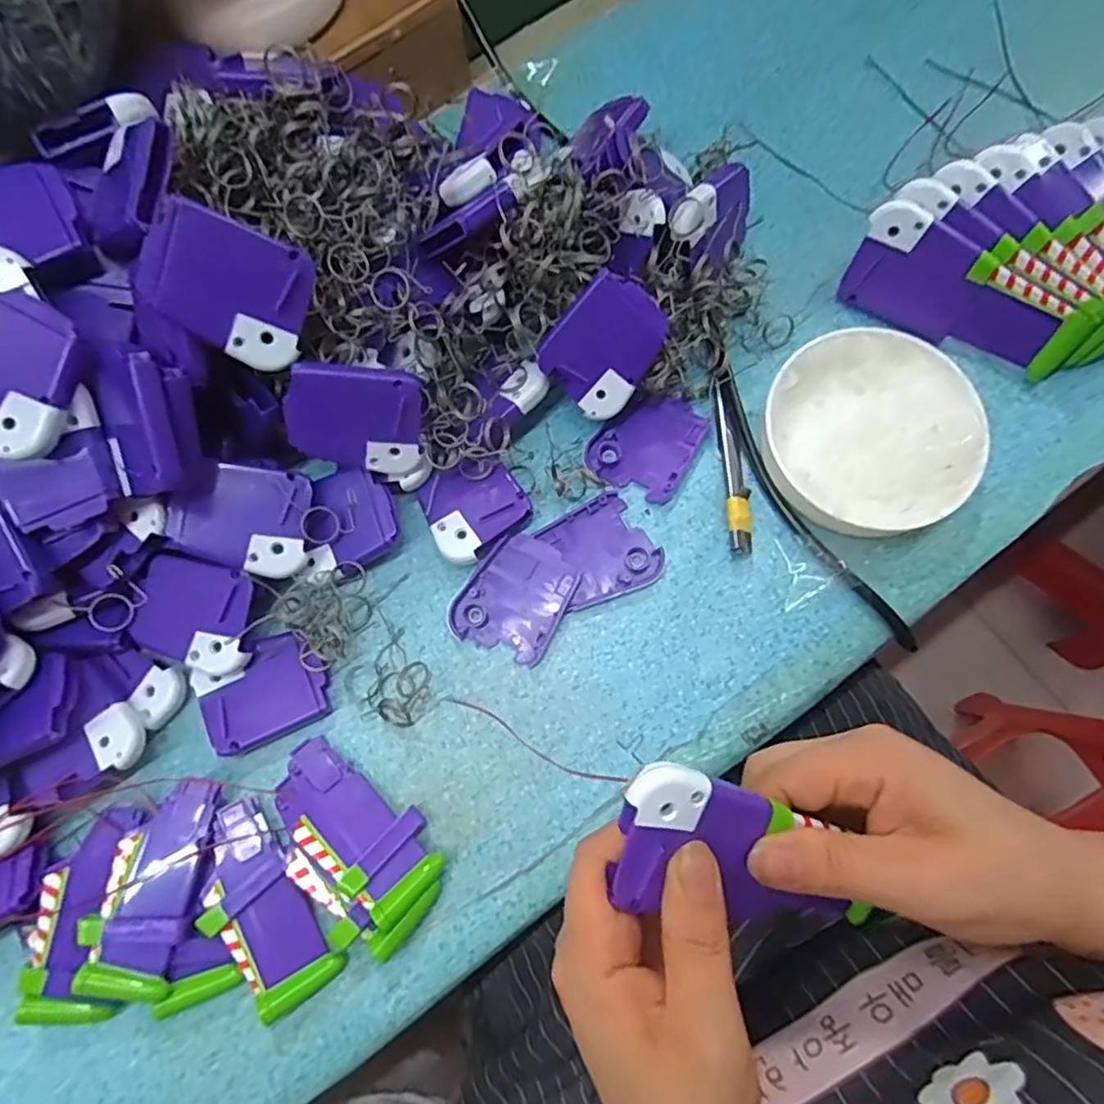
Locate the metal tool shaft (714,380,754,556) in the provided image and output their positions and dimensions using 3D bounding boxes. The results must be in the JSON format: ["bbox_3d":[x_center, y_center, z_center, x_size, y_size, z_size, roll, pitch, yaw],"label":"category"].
[{"bbox_3d":[0.096,-0.045,0.332,0.015,0.012,0.093,-1,77,1],"label":"metal tool shaft"}]

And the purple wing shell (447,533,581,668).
[{"bbox_3d":[-0.019,0.023,0.326,0.052,0.005,0.060,27,79,7],"label":"purple wing shell"}]

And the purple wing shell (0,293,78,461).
[{"bbox_3d":[-0.225,-0.075,0.259,0.055,0.017,0.057,29,80,7],"label":"purple wing shell"}]

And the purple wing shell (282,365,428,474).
[{"bbox_3d":[-0.094,-0.062,0.301,0.061,0.053,0.006,0,41,-11],"label":"purple wing shell"}]

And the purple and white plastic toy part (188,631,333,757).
[{"bbox_3d":[-0.145,0.071,0.314,0.058,0.011,0.046,-26,78,-4],"label":"purple and white plastic toy part"}]

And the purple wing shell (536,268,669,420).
[{"bbox_3d":[0.028,-0.104,0.319,0.049,0.008,0.062,37,108,-12],"label":"purple wing shell"}]

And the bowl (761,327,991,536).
[{"bbox_3d":[0.160,-0.060,0.325,0.106,0.025,0.103,0,77,1],"label":"bowl"}]

